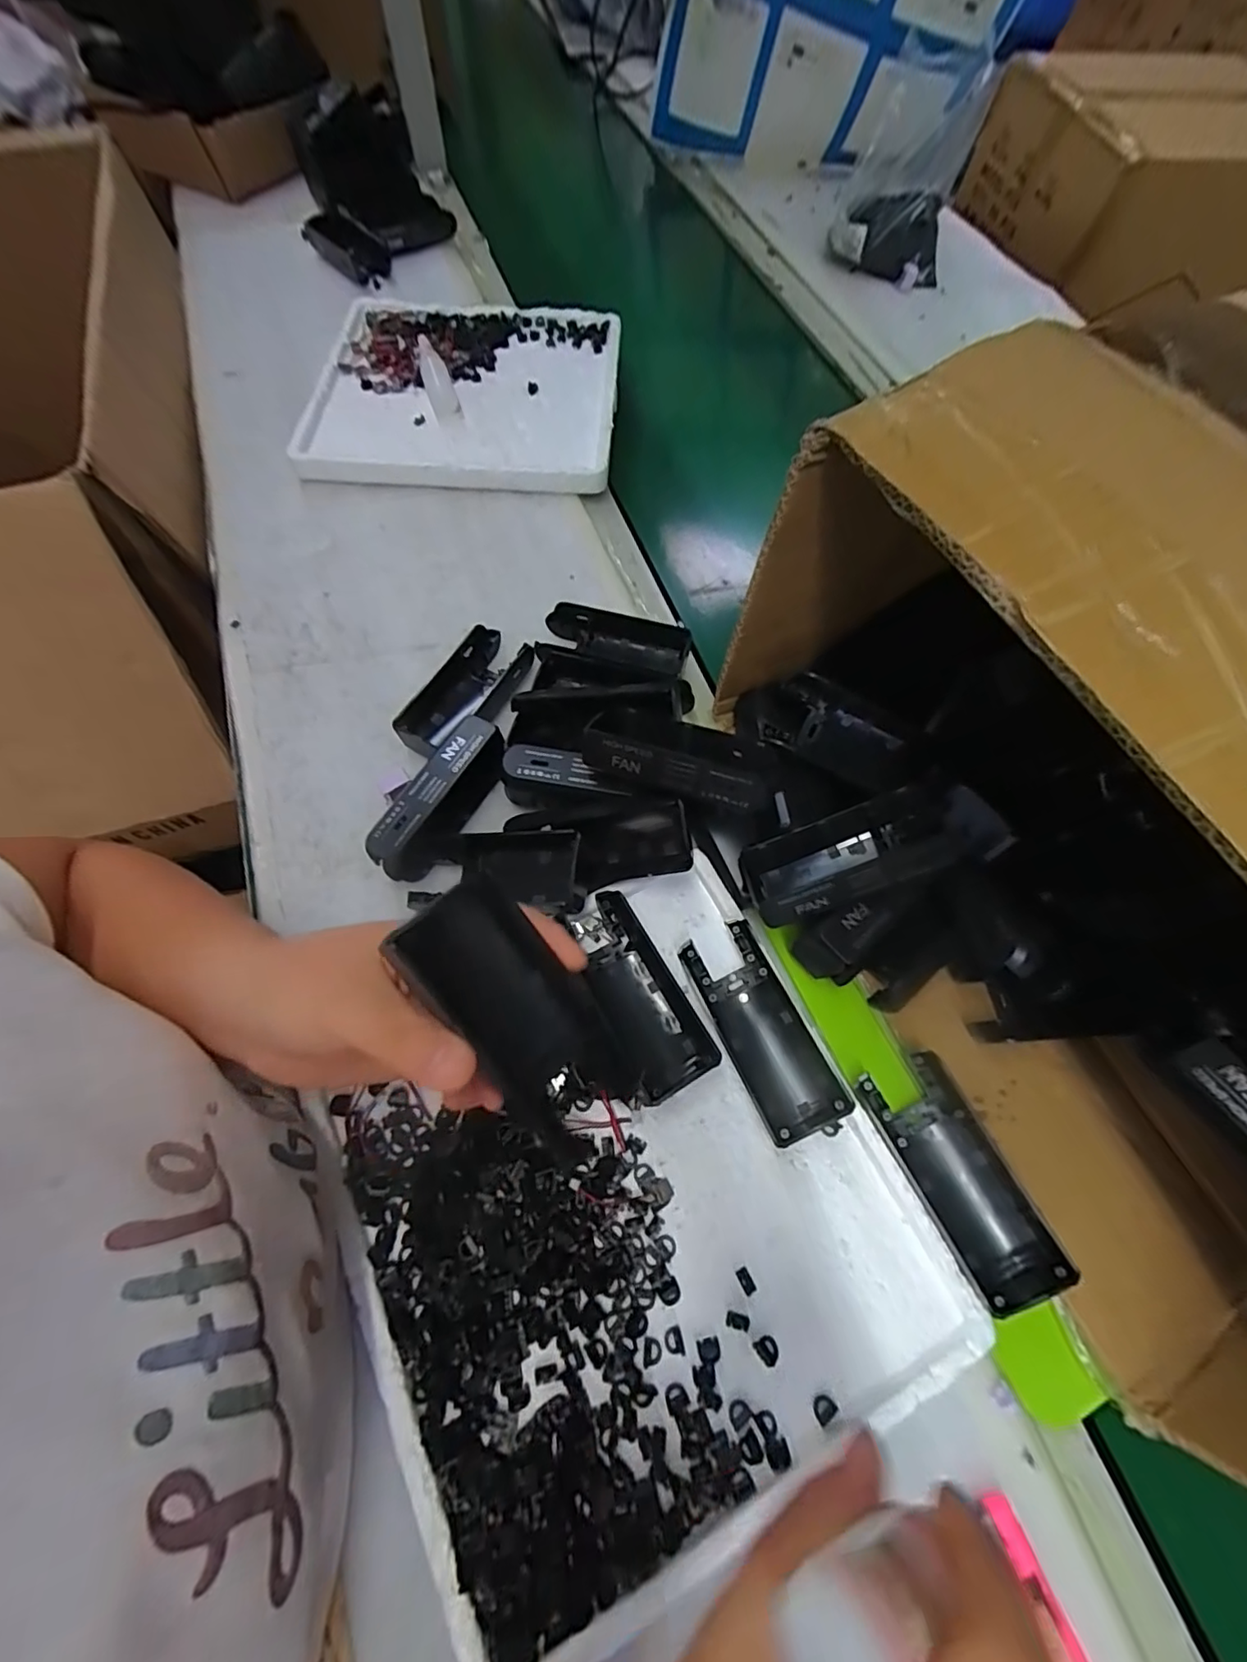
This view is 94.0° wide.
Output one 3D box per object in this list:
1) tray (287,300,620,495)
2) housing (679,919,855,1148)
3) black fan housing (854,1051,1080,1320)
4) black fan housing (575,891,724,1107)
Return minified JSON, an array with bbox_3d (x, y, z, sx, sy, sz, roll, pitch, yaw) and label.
[{"bbox_3d":[-0.149,-0.426,0.564,0.282,0.035,0.257,3,67,-1],"label":"tray"},{"bbox_3d":[0.075,0.107,0.312,0.044,0.021,0.111,-24,70,-12],"label":"housing"},{"bbox_3d":[0.167,0.168,0.286,0.050,0.026,0.105,-23,69,-11],"label":"black fan housing"},{"bbox_3d":[0.006,0.088,0.317,0.045,0.020,0.106,-27,70,-13],"label":"black fan housing"}]

